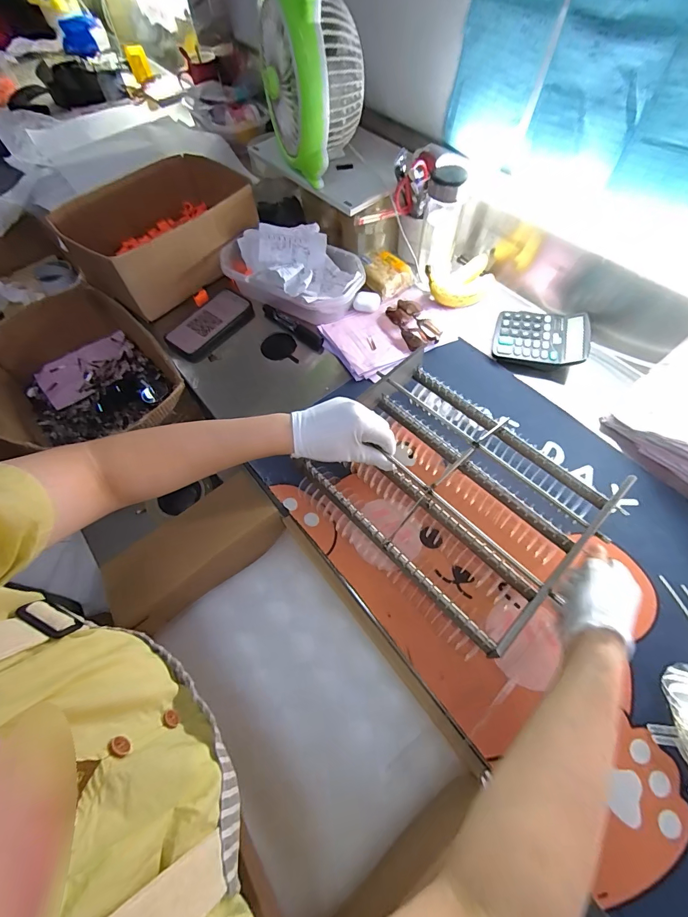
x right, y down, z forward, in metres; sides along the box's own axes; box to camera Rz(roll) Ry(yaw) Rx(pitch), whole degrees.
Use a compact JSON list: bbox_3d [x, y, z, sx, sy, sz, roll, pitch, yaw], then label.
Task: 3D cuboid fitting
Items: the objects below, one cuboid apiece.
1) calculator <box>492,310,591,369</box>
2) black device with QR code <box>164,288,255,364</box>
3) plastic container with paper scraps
[{"bbox_3d":[0.335,-0.209,0.641,0.144,0.026,0.115,12,63,8],"label":"calculator"},{"bbox_3d":[-0.244,-0.252,0.698,0.090,0.021,0.165,36,69,19],"label":"black device with QR code"},{"bbox_3d":[-0.098,-0.348,0.701,0.274,0.084,0.174,24,66,14],"label":"plastic container with paper scraps"}]

